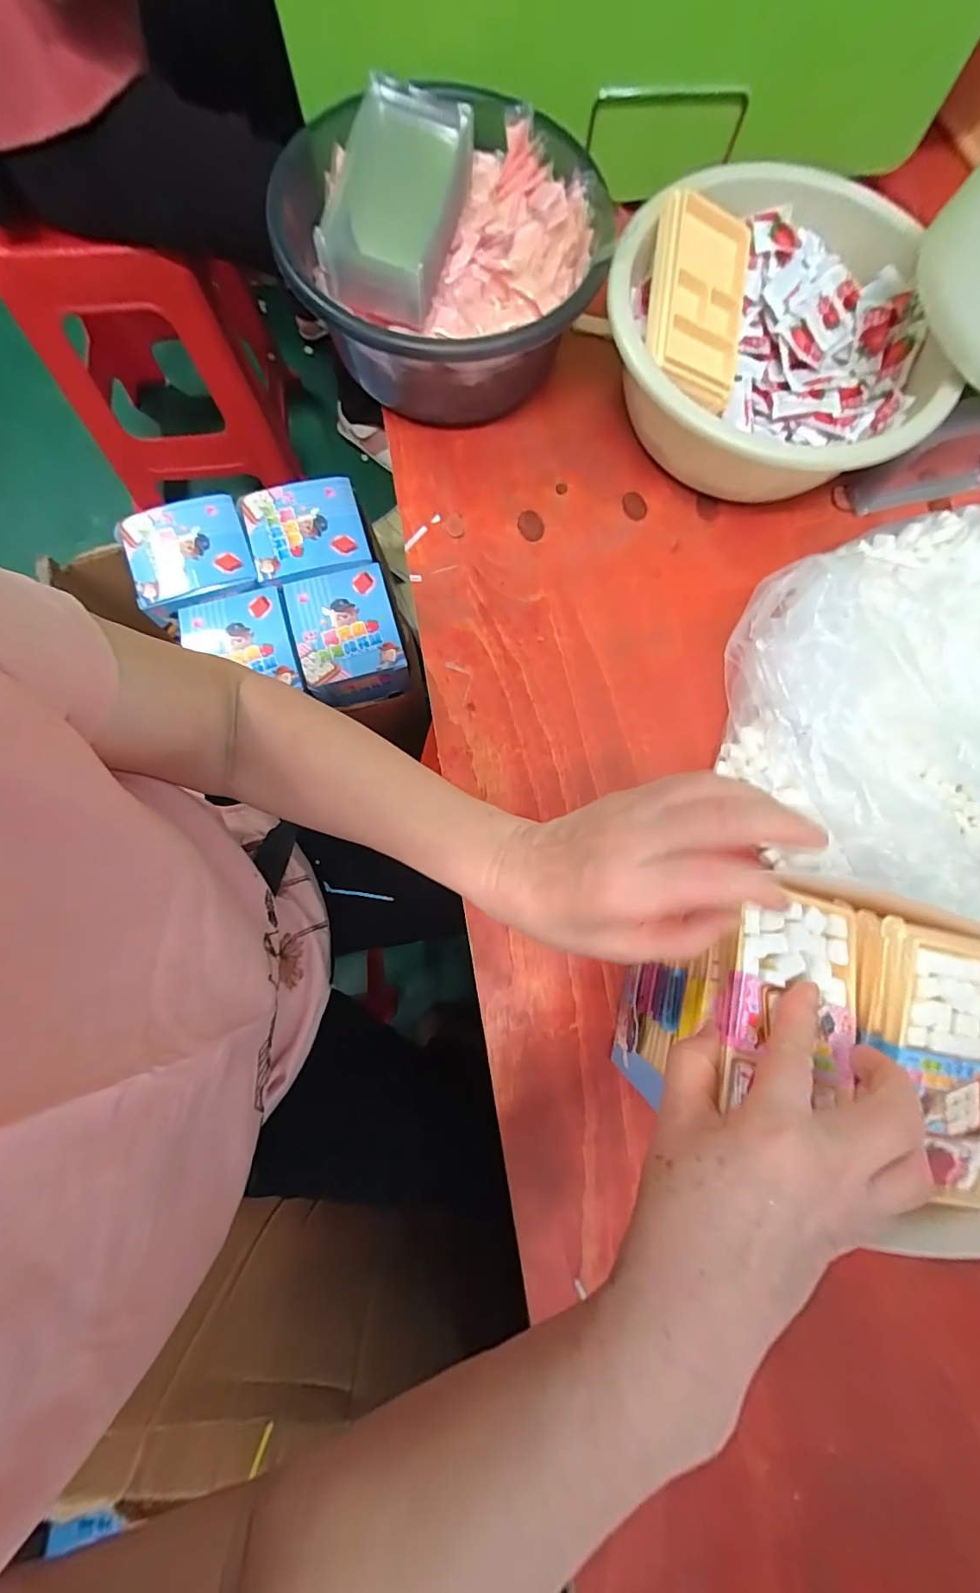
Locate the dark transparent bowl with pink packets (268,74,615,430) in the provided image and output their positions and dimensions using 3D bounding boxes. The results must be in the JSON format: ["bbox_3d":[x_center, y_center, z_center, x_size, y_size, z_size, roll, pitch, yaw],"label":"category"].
[{"bbox_3d":[-0.036,-0.447,0.431,0.252,0.128,0.257,0,80,-1],"label":"dark transparent bowl with pink packets"}]

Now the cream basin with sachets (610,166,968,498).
[{"bbox_3d":[0.235,-0.385,0.441,0.273,0.100,0.271,16,80,2],"label":"cream basin with sachets"}]

